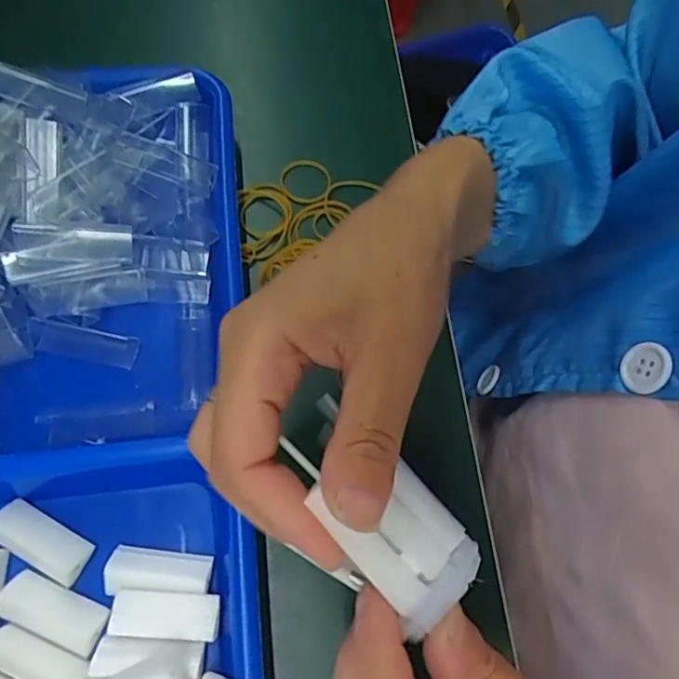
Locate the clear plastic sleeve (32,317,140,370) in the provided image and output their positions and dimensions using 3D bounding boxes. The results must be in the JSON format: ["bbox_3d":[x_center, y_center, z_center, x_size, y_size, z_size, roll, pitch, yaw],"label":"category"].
[{"bbox_3d":[-0.136,0.001,0.299,0.054,0.011,0.016,11,68,2],"label":"clear plastic sleeve"}]

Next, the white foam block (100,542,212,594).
[{"bbox_3d":[-0.082,0.106,0.255,0.045,0.012,0.019,4,68,-1],"label":"white foam block"}]

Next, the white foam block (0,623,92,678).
[{"bbox_3d":[-0.129,0.138,0.239,0.046,0.009,0.016,22,68,6],"label":"white foam block"}]

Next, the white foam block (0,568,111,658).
[{"bbox_3d":[-0.127,0.122,0.249,0.047,0.008,0.020,22,68,6],"label":"white foam block"}]

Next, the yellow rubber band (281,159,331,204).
[{"bbox_3d":[-0.021,-0.101,0.357,0.031,0.006,0.031,0,70,1],"label":"yellow rubber band"}]

